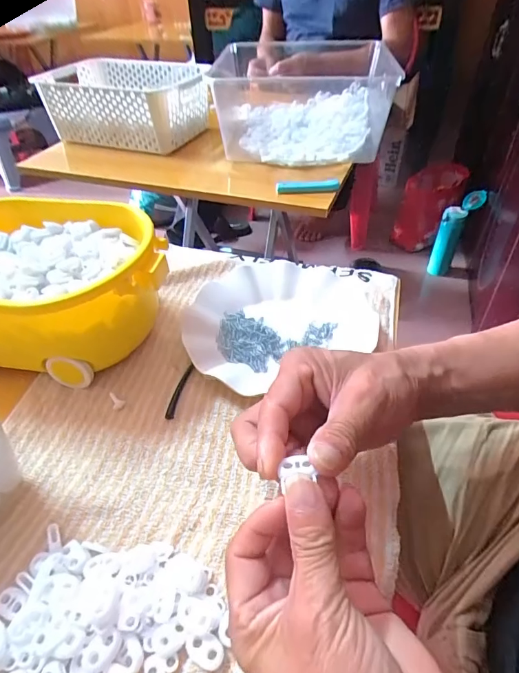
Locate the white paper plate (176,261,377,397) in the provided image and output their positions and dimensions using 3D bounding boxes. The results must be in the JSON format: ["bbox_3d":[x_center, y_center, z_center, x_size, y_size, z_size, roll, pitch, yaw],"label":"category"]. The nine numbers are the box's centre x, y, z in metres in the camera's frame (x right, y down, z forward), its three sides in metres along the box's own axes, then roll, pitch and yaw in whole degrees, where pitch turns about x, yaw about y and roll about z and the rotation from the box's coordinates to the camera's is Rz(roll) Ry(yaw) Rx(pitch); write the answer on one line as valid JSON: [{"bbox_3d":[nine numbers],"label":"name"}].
[{"bbox_3d":[0.018,-0.026,0.425,0.190,0.023,0.153,-16,45,-11],"label":"white paper plate"}]

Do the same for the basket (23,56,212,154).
[{"bbox_3d":[-0.251,-0.460,0.836,0.296,0.122,0.202,15,47,20],"label":"basket"}]

